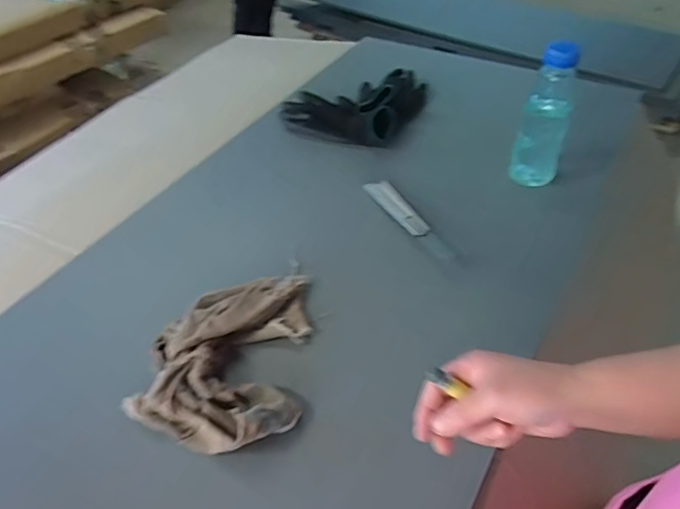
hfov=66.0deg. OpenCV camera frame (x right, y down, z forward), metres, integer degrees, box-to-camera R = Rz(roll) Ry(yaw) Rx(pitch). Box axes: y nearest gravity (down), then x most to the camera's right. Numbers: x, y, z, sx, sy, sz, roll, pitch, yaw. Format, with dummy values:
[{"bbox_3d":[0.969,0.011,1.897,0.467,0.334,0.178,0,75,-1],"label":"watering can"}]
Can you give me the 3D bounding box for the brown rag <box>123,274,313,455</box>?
[{"bbox_3d":[-0.122,0.099,0.561,0.163,0.032,0.215,1,45,4],"label":"brown rag"}]

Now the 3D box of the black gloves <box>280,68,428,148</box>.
[{"bbox_3d":[0.023,-0.286,0.932,0.227,0.073,0.227,-1,45,1],"label":"black gloves"}]

